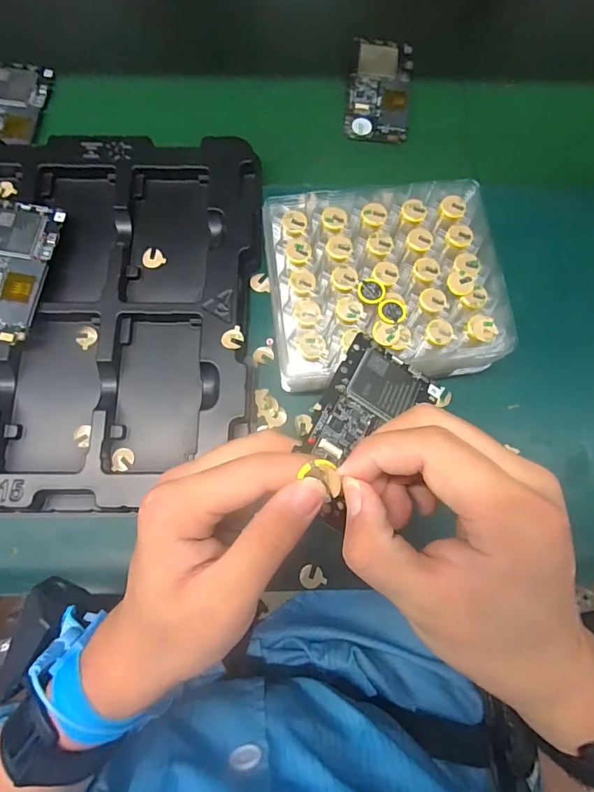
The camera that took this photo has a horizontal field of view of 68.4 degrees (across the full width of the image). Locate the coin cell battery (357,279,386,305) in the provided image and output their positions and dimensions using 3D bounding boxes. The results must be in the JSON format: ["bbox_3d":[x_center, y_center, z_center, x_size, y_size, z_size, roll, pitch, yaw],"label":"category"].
[{"bbox_3d":[0.055,-0.078,0.322,0.020,0.004,0.020,7,75,0],"label":"coin cell battery"}]

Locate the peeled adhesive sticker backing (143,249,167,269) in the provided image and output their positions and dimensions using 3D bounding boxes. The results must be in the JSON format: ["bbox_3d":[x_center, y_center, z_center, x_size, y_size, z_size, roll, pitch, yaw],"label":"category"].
[{"bbox_3d":[-0.129,-0.124,0.391,0.018,0.004,0.019,0,75,-2],"label":"peeled adhesive sticker backing"}]

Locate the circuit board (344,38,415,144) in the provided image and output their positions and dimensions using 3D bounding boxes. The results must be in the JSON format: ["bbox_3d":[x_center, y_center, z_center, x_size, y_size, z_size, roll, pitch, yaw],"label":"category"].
[{"bbox_3d":[0.086,-0.318,0.454,0.063,0.013,0.120,8,75,0],"label":"circuit board"}]

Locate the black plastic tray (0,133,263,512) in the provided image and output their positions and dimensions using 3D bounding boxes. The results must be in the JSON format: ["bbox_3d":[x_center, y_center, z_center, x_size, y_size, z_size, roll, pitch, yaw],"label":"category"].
[{"bbox_3d":[-0.319,-0.074,0.374,0.563,0.034,0.330,1,75,-1],"label":"black plastic tray"}]

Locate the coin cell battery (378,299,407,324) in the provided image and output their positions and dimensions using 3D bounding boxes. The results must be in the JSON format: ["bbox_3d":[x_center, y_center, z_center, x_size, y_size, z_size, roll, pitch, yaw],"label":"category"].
[{"bbox_3d":[0.070,-0.062,0.318,0.020,0.004,0.019,-36,79,-10],"label":"coin cell battery"}]

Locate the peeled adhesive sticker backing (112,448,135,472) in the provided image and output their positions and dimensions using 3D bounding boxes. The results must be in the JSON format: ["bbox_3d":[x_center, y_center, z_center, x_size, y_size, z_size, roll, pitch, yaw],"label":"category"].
[{"bbox_3d":[-0.139,0.051,0.348,0.016,0.004,0.018,-2,75,-2],"label":"peeled adhesive sticker backing"}]

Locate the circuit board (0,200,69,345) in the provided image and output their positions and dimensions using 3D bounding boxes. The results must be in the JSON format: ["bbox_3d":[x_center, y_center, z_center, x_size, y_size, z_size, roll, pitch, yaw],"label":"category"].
[{"bbox_3d":[-0.241,-0.106,0.369,0.064,0.012,0.124,12,75,2],"label":"circuit board"}]

